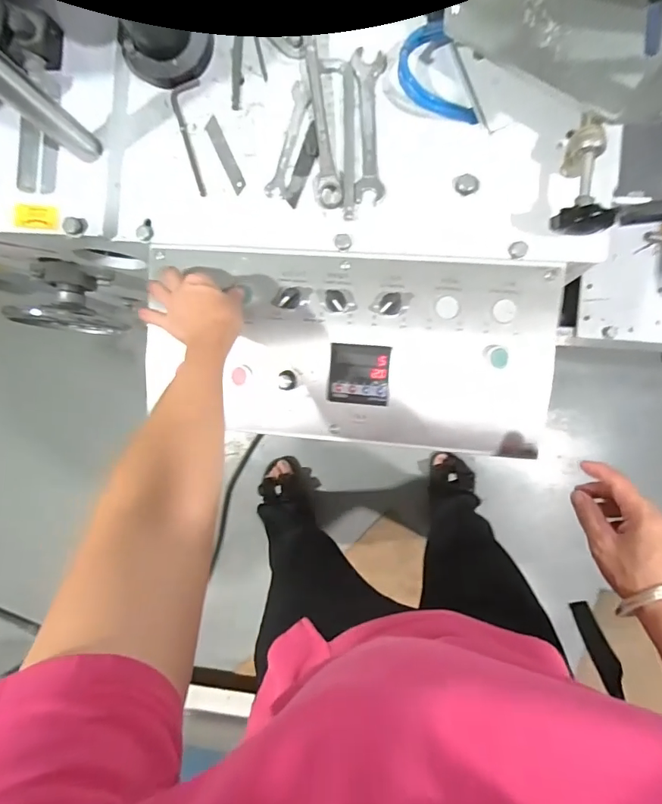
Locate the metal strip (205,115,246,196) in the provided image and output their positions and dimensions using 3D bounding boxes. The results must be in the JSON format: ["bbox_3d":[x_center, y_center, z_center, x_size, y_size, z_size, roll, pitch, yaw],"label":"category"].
[{"bbox_3d":[-0.129,-0.300,0.576,0.016,0.004,0.098,-25,87,7],"label":"metal strip"}]

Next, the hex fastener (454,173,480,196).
[{"bbox_3d":[0.155,-0.249,0.540,0.025,0.013,0.021,-19,88,7],"label":"hex fastener"}]

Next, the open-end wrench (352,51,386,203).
[{"bbox_3d":[0.045,-0.320,0.551,0.035,0.006,0.173,-1,90,7],"label":"open-end wrench"}]

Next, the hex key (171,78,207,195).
[{"bbox_3d":[-0.169,-0.322,0.580,0.037,0.004,0.136,-9,89,7],"label":"hex key"}]

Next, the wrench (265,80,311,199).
[{"bbox_3d":[-0.049,-0.312,0.563,0.028,0.008,0.134,16,92,7],"label":"wrench"}]

